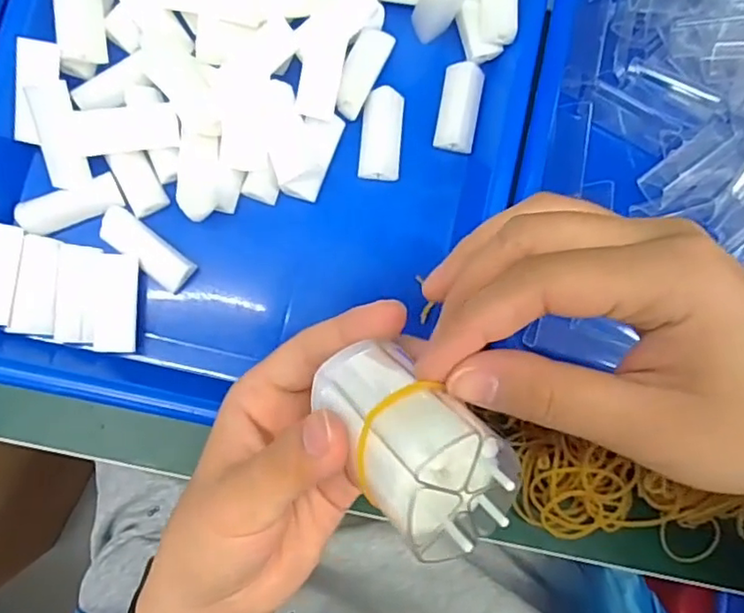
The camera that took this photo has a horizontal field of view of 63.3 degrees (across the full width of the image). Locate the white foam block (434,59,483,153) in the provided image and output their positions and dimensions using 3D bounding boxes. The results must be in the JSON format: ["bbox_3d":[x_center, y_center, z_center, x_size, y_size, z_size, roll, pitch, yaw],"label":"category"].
[{"bbox_3d":[0.048,-0.108,0.325,0.021,0.009,0.048,11,82,-8],"label":"white foam block"}]

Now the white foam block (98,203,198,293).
[{"bbox_3d":[-0.108,-0.027,0.291,0.046,0.011,0.017,38,79,-4],"label":"white foam block"}]

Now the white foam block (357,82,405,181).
[{"bbox_3d":[0.006,-0.090,0.316,0.022,0.008,0.047,5,83,-9],"label":"white foam block"}]

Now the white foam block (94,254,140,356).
[{"bbox_3d":[-0.120,-0.002,0.284,0.019,0.009,0.047,0,84,-9],"label":"white foam block"}]

